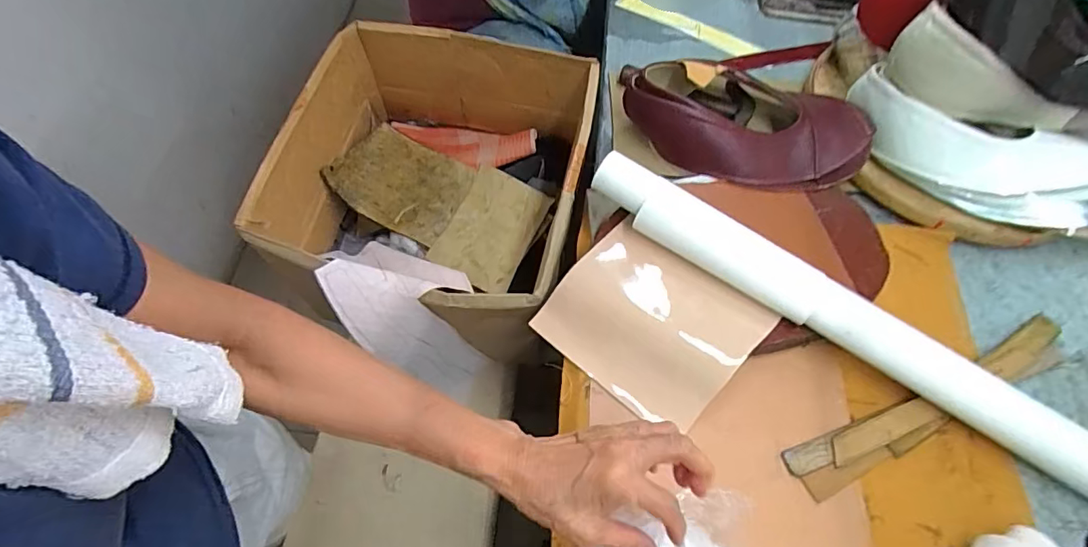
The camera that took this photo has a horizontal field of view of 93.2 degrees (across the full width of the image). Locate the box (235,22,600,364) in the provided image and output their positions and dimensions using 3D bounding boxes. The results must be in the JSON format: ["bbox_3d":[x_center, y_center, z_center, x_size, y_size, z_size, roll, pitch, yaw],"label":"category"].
[{"bbox_3d":[-0.137,-0.103,0.681,0.352,0.225,0.373,11,61,3],"label":"box"}]

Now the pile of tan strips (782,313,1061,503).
[{"bbox_3d":[0.371,0.117,0.479,0.337,0.011,0.043,-20,65,-14],"label":"pile of tan strips"}]

